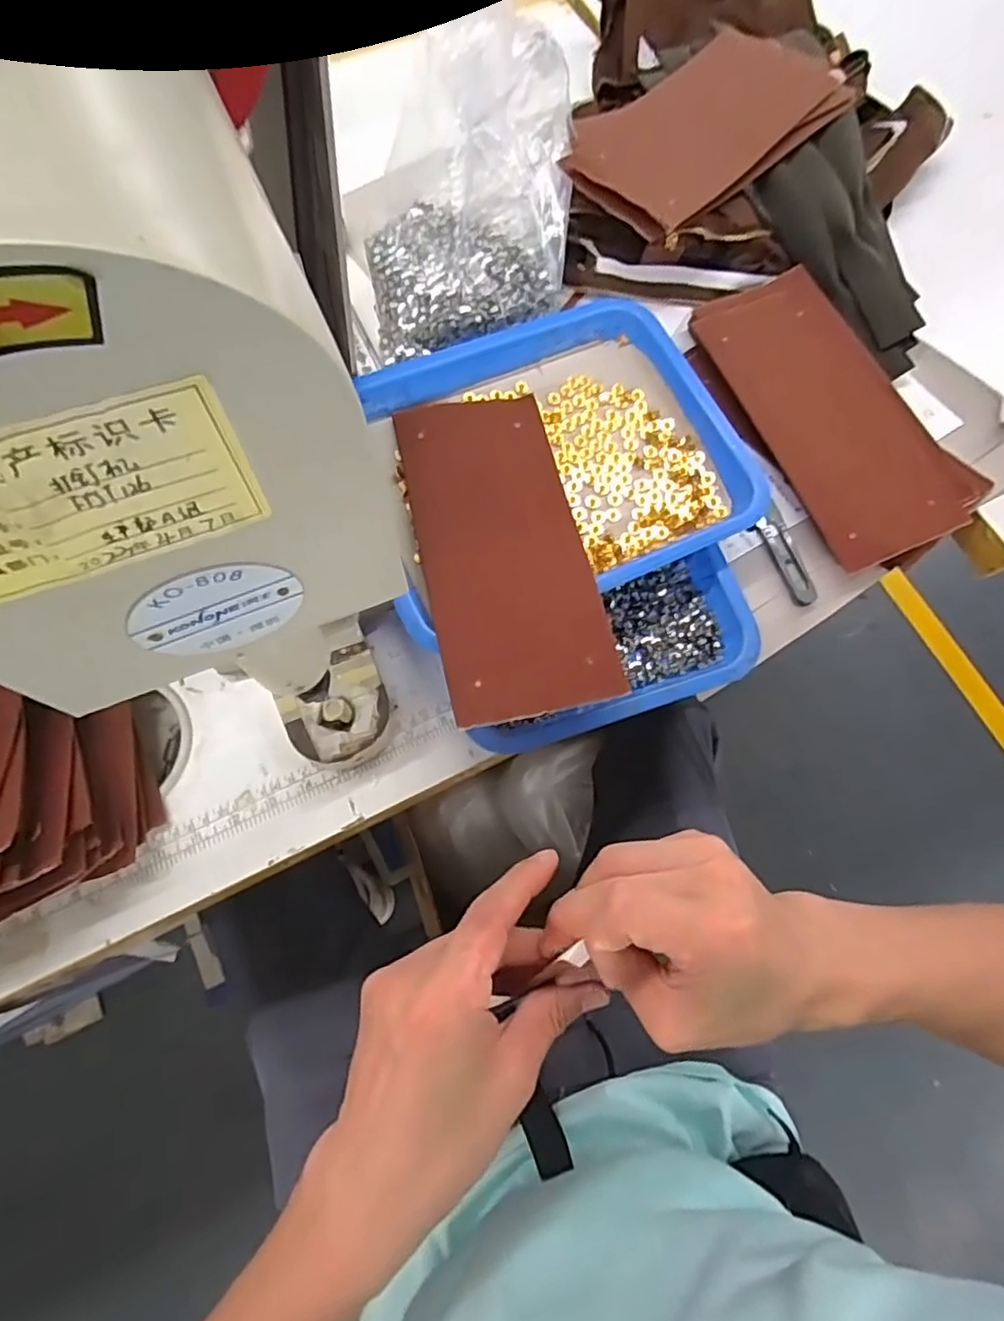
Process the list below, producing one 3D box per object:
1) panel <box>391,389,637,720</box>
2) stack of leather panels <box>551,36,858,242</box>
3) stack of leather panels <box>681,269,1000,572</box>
[{"bbox_3d":[-0.001,-0.083,0.449,0.112,0.009,0.253,-12,68,-6],"label":"panel"},{"bbox_3d":[0.176,-0.461,0.554,0.249,0.028,0.123,-39,84,-10],"label":"stack of leather panels"},{"bbox_3d":[0.269,-0.204,0.527,0.133,0.030,0.268,-28,75,-11],"label":"stack of leather panels"}]

